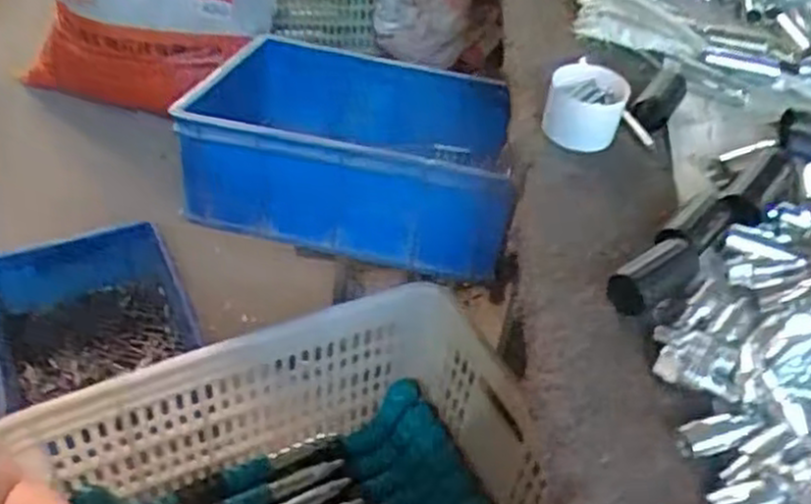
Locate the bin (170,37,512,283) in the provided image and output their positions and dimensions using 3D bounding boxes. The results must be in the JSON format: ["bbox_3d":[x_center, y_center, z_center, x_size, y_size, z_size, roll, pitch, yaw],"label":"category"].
[{"bbox_3d":[-0.068,-0.133,0.964,0.395,0.136,0.290,12,45,6],"label":"bin"}]

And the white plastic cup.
[{"bbox_3d":[0.158,-0.129,0.691,0.066,0.054,0.058,15,45,8],"label":"white plastic cup"}]

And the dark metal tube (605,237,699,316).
[{"bbox_3d":[0.175,0.017,0.542,0.079,0.026,0.031,-23,51,-27],"label":"dark metal tube"}]

